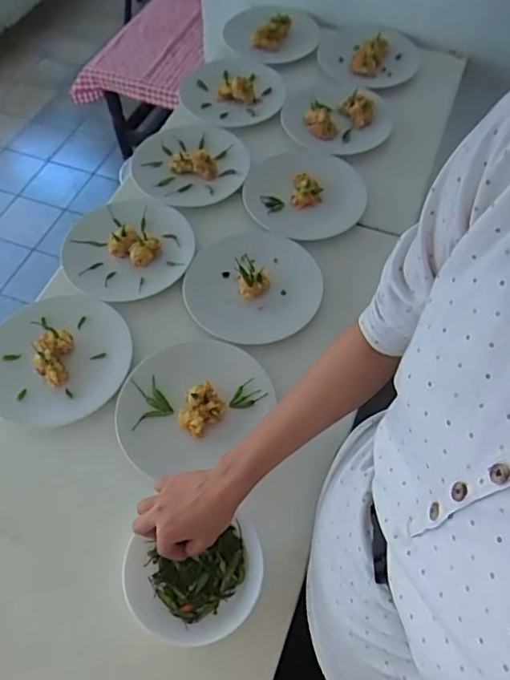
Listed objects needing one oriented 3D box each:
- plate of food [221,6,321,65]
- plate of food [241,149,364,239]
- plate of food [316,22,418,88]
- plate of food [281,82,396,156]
[{"bbox_3d":[0.035,-0.665,1.143,0.200,0.030,0.218,1,58,-2],"label":"plate of food"},{"bbox_3d":[0.083,-0.245,0.892,0.199,0.027,0.187,1,58,-2],"label":"plate of food"},{"bbox_3d":[0.230,-0.604,1.110,0.207,0.035,0.224,1,58,-2],"label":"plate of food"},{"bbox_3d":[0.144,-0.424,0.993,0.188,0.042,0.215,-16,60,-12],"label":"plate of food"}]

